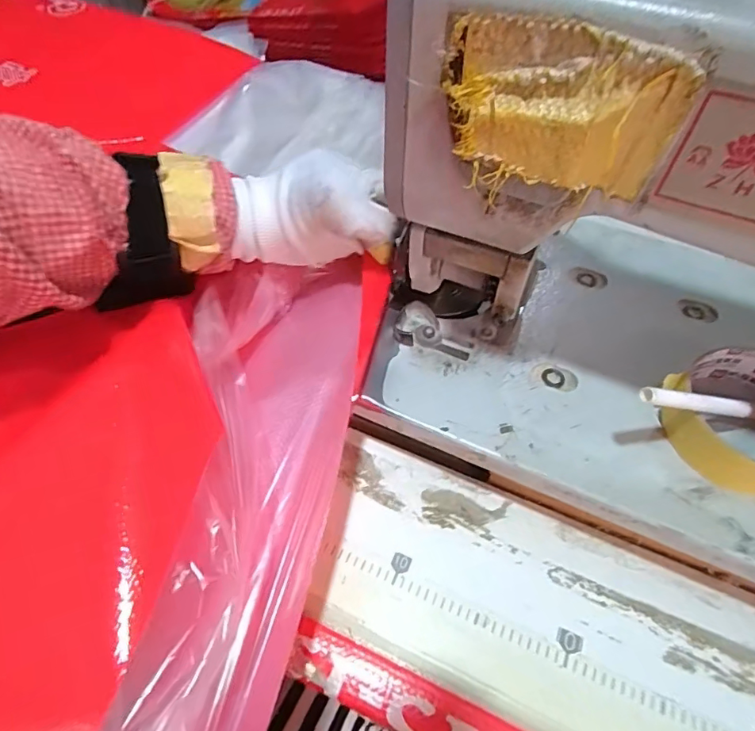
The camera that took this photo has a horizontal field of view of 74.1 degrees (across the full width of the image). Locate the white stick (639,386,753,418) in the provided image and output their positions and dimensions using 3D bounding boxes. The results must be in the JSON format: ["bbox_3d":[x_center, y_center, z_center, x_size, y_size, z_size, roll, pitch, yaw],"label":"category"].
[{"bbox_3d":[0.168,0.019,0.260,0.079,0.008,0.008,8,49,-24],"label":"white stick"}]

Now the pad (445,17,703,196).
[{"bbox_3d":[0.066,-0.097,0.189,0.087,0.051,0.015,22,58,14],"label":"pad"}]

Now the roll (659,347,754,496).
[{"bbox_3d":[0.210,0.030,0.284,0.078,0.031,0.082,1,55,-1],"label":"roll"}]

